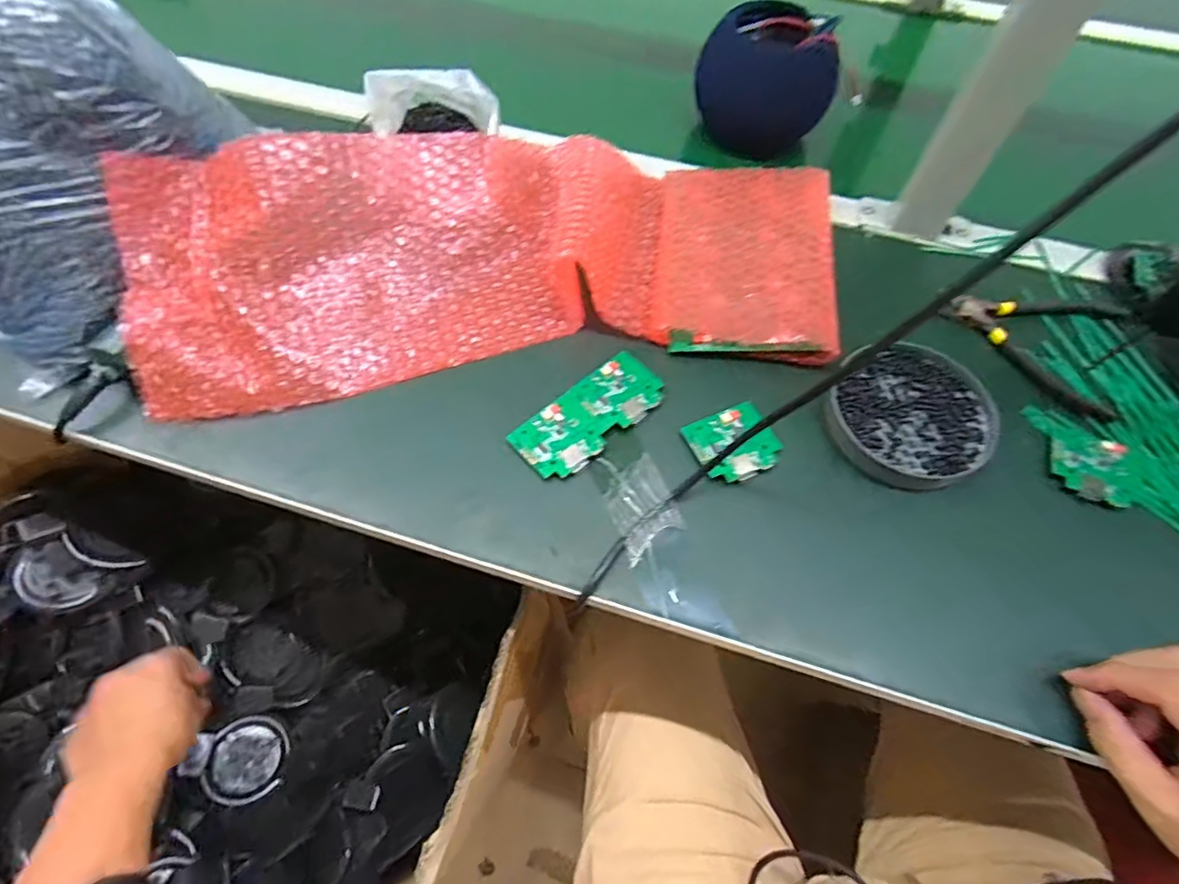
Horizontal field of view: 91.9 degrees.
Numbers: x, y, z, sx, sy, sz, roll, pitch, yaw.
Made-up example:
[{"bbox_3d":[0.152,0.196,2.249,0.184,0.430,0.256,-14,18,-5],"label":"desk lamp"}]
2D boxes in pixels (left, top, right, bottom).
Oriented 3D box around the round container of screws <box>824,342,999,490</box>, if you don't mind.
[{"bbox_3d":[0.236,-0.022,0.420,0.111,0.015,0.117,1,62,-1],"label":"round container of screws"}]

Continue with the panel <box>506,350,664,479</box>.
[{"bbox_3d":[0.001,-0.020,0.420,0.116,0.011,0.053,-38,69,-19],"label":"panel"}]

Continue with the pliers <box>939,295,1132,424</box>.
[{"bbox_3d":[0.361,-0.094,0.465,0.135,0.011,0.126,27,64,12],"label":"pliers"}]

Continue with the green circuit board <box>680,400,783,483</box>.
[{"bbox_3d":[0.105,0.000,0.410,0.060,0.009,0.052,-21,64,-12],"label":"green circuit board"}]

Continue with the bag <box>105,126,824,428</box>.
[{"bbox_3d":[-0.062,-0.163,0.450,0.545,0.087,0.237,-5,62,-4],"label":"bag"}]

